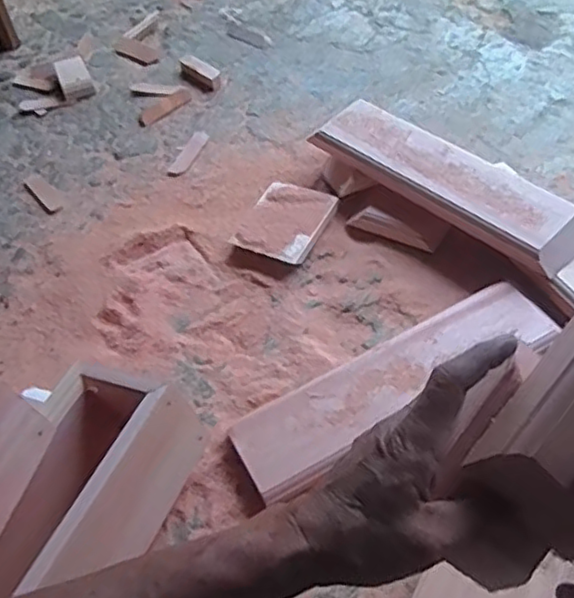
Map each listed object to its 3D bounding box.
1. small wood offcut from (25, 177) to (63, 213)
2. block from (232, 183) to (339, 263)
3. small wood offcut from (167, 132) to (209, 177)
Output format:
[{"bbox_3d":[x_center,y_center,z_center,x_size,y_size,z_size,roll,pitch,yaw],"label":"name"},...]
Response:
[{"bbox_3d":[-0.407,-0.177,1.113,0.028,0.004,0.115,-35,55,-21],"label":"small wood offcut"},{"bbox_3d":[-0.002,-0.111,0.983,0.113,0.035,0.133,19,55,21],"label":"block"},{"bbox_3d":[-0.169,-0.251,1.146,0.034,0.005,0.117,14,53,17],"label":"small wood offcut"}]

